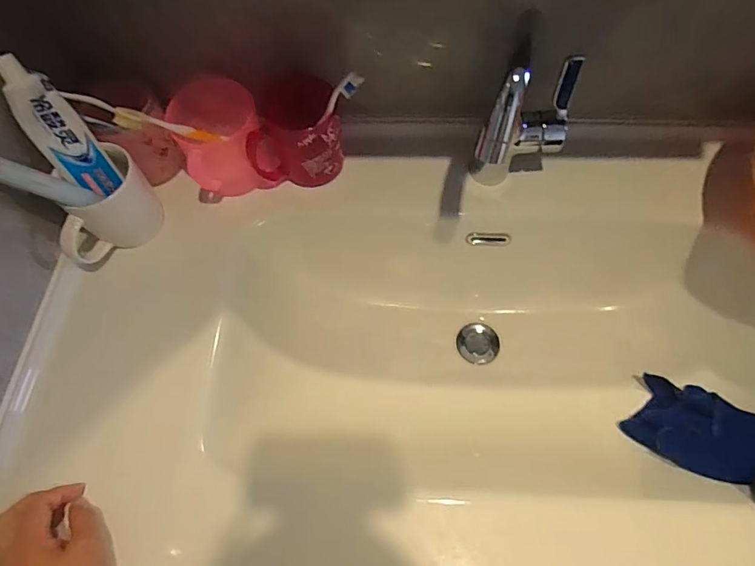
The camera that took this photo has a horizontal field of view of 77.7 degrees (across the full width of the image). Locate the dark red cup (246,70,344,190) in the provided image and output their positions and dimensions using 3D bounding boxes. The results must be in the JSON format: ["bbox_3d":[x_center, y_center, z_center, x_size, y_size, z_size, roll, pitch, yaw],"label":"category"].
[{"bbox_3d":[-0.092,-0.174,0.557,0.100,0.090,0.095,-1,63,2],"label":"dark red cup"}]

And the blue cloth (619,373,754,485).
[{"bbox_3d":[0.399,0.174,0.455,0.279,0.072,0.109,19,63,39],"label":"blue cloth"}]

